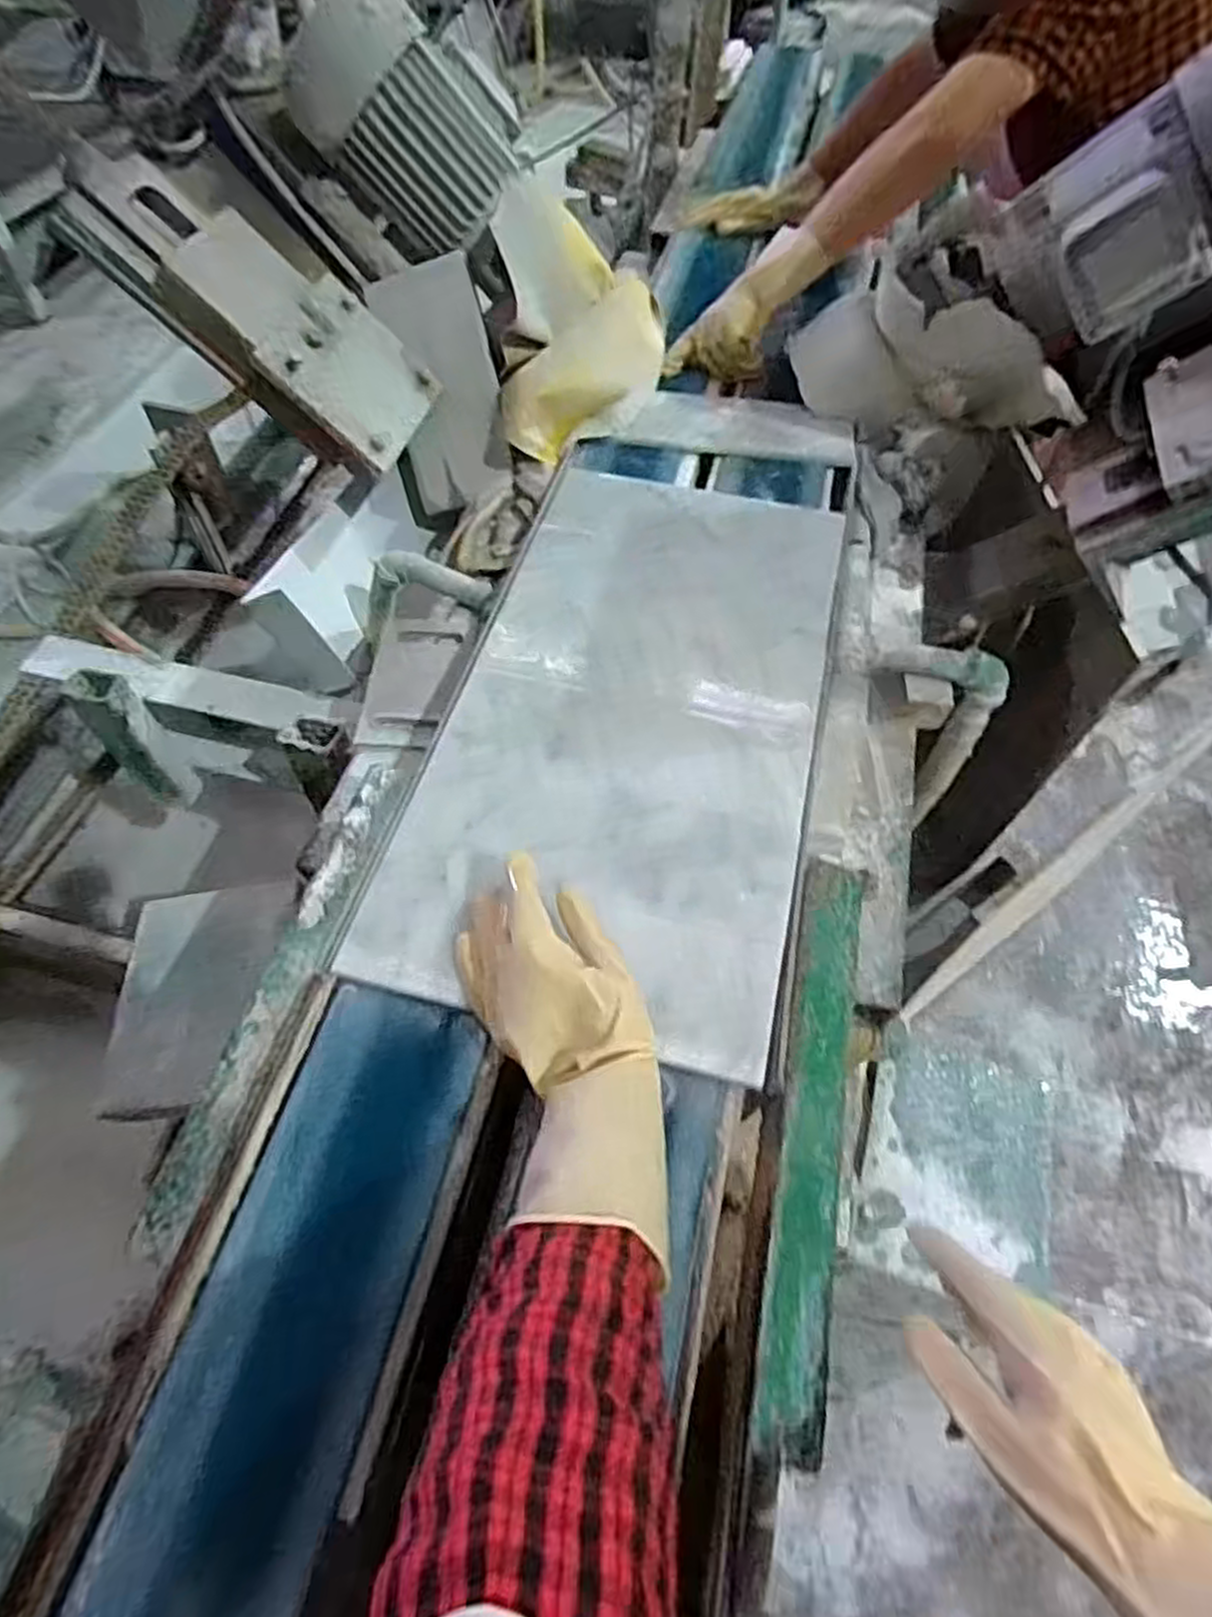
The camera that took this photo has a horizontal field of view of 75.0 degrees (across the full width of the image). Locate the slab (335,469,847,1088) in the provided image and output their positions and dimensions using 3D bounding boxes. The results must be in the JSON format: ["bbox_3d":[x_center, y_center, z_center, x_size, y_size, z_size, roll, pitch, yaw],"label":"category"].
[{"bbox_3d":[0.028,-0.089,0.677,0.299,0.011,0.564,11,59,8],"label":"slab"}]

